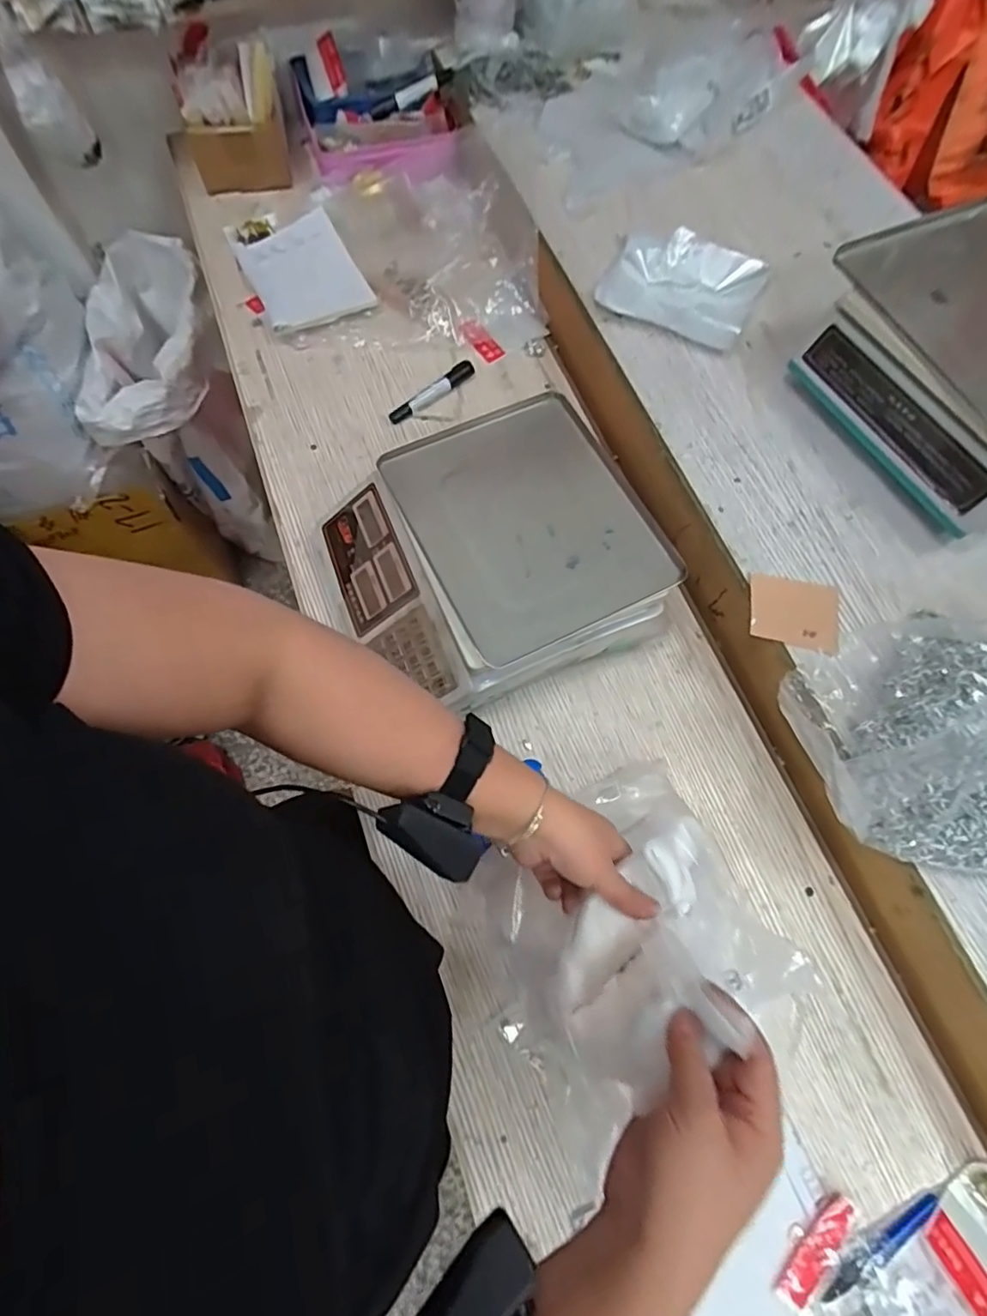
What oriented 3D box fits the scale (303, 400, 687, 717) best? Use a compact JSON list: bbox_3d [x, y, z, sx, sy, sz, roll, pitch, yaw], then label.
[{"bbox_3d":[-0.008,-0.105,0.625,0.312,0.098,0.278,-23,71,-10],"label":"scale"}]

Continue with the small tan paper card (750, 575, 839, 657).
[{"bbox_3d":[0.302,-0.044,0.596,0.084,0.005,0.068,10,84,14],"label":"small tan paper card"}]

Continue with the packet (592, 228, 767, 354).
[{"bbox_3d":[0.235,-0.471,0.735,0.183,0.034,0.146,24,70,7],"label":"packet"}]

